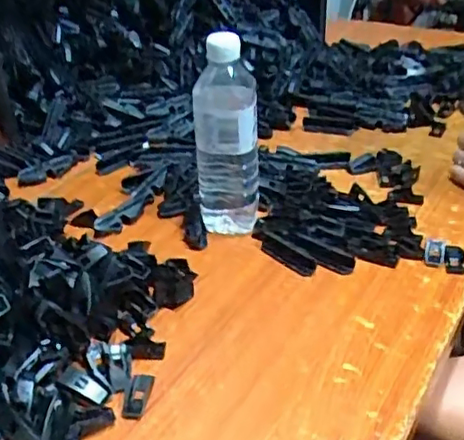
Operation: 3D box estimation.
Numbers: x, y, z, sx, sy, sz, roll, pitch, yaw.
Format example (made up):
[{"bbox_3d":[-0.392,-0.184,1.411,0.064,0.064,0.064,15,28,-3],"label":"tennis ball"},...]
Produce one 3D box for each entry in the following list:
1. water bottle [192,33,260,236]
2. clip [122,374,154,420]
[{"bbox_3d":[-0.006,-0.092,0.637,0.064,0.202,0.066,-3,35,0],"label":"water bottle"},{"bbox_3d":[-0.075,0.140,0.487,0.018,0.004,0.042,3,35,9],"label":"clip"}]

